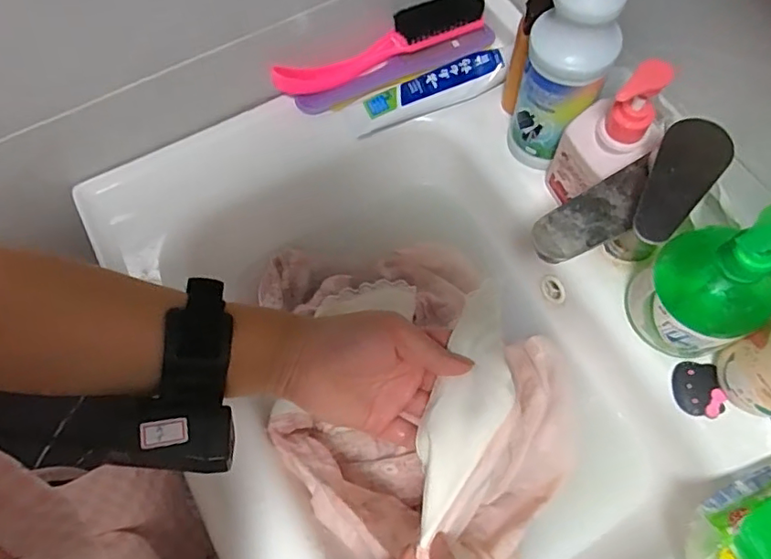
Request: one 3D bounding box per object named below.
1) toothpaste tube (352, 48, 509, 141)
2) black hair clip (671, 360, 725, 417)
[{"bbox_3d":[0.043,-0.180,0.539,0.153,0.035,0.029,-17,67,-6],"label":"toothpaste tube"},{"bbox_3d":[0.245,0.086,0.438,0.033,0.010,0.042,-2,66,0],"label":"black hair clip"}]

